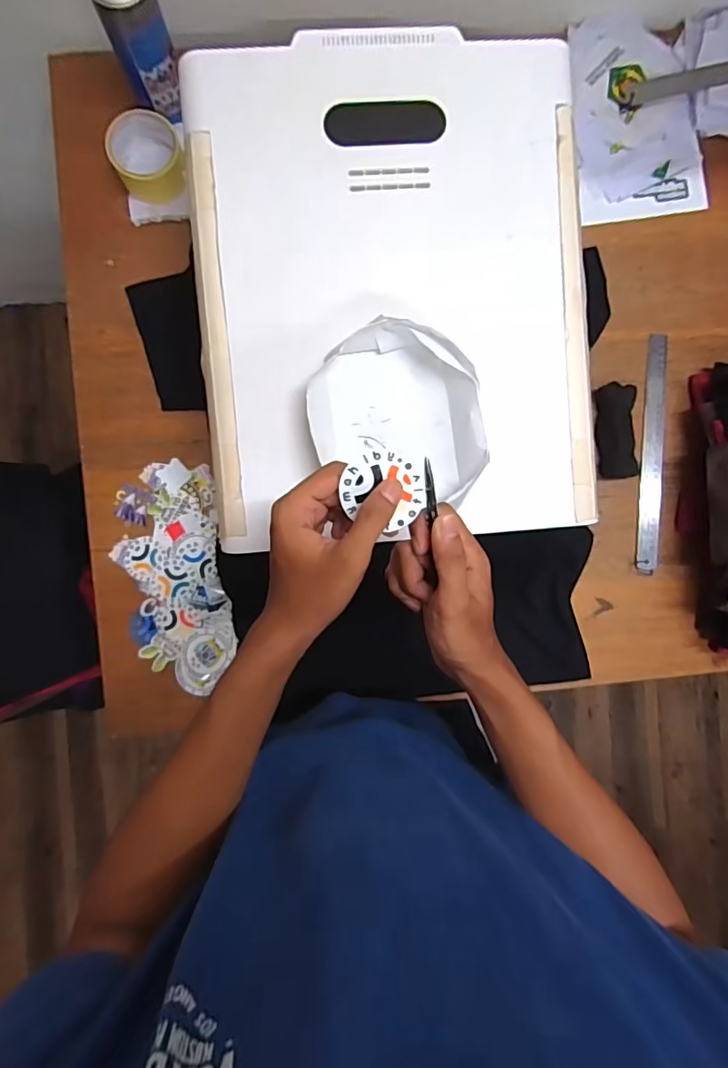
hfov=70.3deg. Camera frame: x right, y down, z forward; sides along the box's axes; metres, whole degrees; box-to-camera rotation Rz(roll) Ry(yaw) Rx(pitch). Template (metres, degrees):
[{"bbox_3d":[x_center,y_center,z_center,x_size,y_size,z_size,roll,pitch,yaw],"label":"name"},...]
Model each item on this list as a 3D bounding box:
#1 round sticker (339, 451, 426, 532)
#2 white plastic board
[{"bbox_3d":[0.015,-0.030,0.359,0.058,0.005,0.052,12,109,-7],"label":"round sticker"},{"bbox_3d":[0.031,-0.250,0.530,0.391,0.031,0.493,-4,90,-3],"label":"white plastic board"}]

